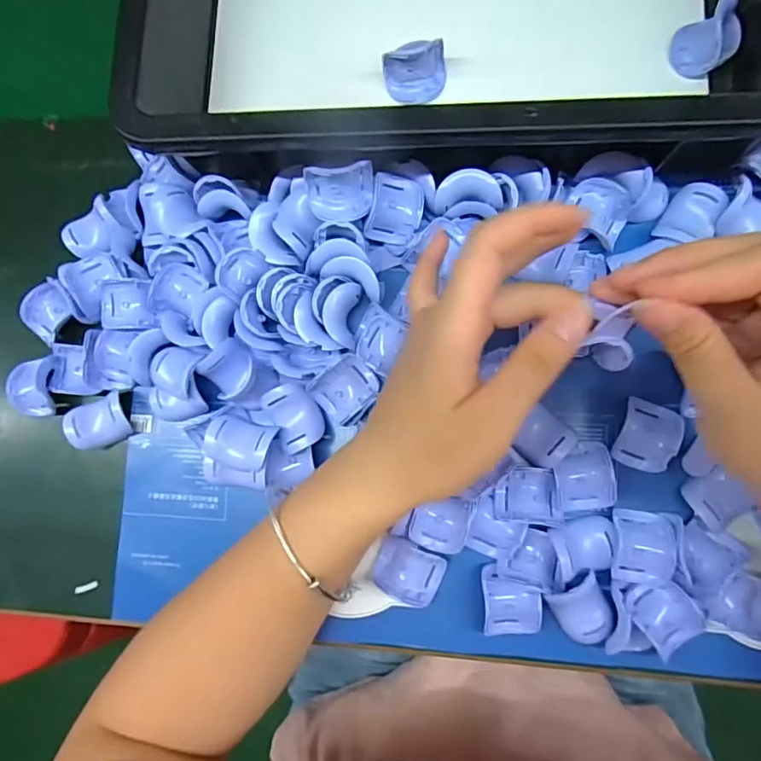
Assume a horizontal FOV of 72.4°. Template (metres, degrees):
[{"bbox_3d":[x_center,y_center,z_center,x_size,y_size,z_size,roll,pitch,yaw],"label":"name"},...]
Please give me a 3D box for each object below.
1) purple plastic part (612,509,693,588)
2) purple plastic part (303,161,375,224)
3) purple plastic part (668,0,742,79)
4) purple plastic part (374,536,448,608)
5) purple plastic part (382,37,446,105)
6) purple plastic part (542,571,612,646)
[{"bbox_3d":[0.142,0.090,0.274,0.032,0.014,0.036,-2,82,6],"label":"purple plastic part"},{"bbox_3d":[-0.021,-0.103,0.287,0.036,0.027,0.028,-8,82,5],"label":"purple plastic part"},{"bbox_3d":[0.187,-0.194,0.294,0.033,0.025,0.029,-24,80,3],"label":"purple plastic part"},{"bbox_3d":[0.016,0.107,0.292,0.037,0.011,0.032,29,87,9],"label":"purple plastic part"},{"bbox_3d":[0.021,-0.188,0.318,0.037,0.017,0.033,-11,132,2],"label":"purple plastic part"},{"bbox_3d":[0.109,0.123,0.278,0.029,0.014,0.034,-28,80,2],"label":"purple plastic part"}]

